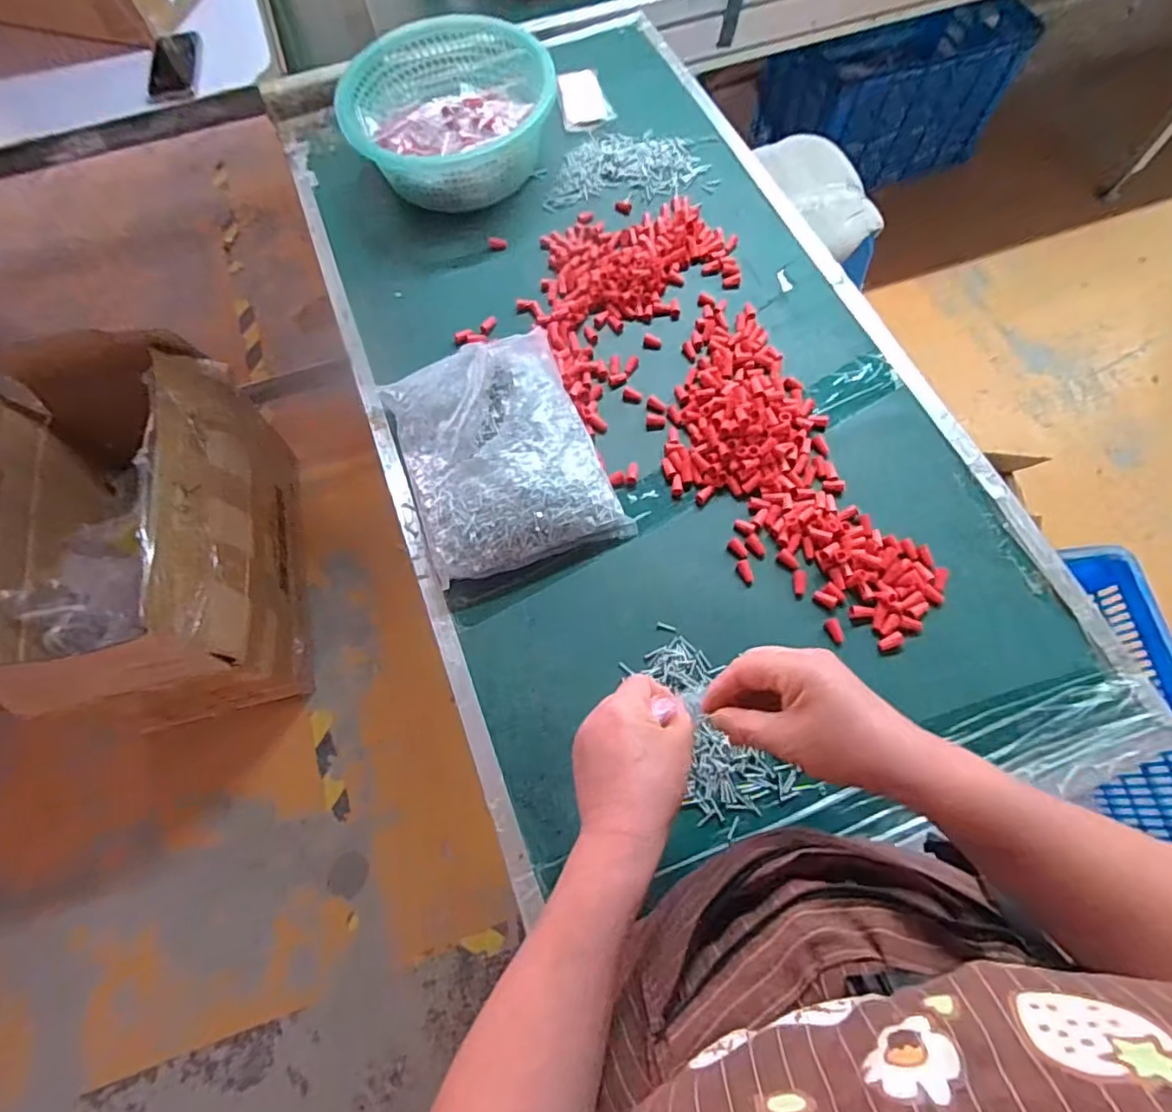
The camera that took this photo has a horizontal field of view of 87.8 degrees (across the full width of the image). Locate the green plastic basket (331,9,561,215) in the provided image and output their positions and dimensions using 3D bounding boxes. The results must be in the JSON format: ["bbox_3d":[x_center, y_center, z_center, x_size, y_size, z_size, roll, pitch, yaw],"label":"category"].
[{"bbox_3d":[-0.183,-0.590,0.819,0.275,0.089,0.268,-25,70,-9],"label":"green plastic basket"}]

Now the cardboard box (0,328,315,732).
[{"bbox_3d":[-0.873,-0.053,1.238,0.449,0.490,0.693,-11,68,-2],"label":"cardboard box"}]

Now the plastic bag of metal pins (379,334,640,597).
[{"bbox_3d":[-0.094,-0.116,0.645,0.203,0.070,0.255,-19,69,-6],"label":"plastic bag of metal pins"}]

